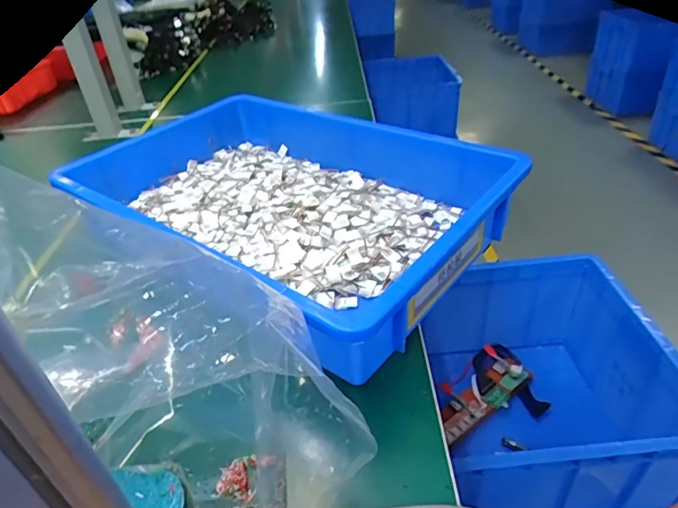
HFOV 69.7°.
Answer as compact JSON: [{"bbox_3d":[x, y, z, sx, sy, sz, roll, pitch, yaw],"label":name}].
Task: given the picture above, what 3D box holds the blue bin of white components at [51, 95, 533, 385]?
[{"bbox_3d":[-0.060,-0.058,0.528,0.430,0.083,0.289,23,44,33],"label":"blue bin of white components"}]

